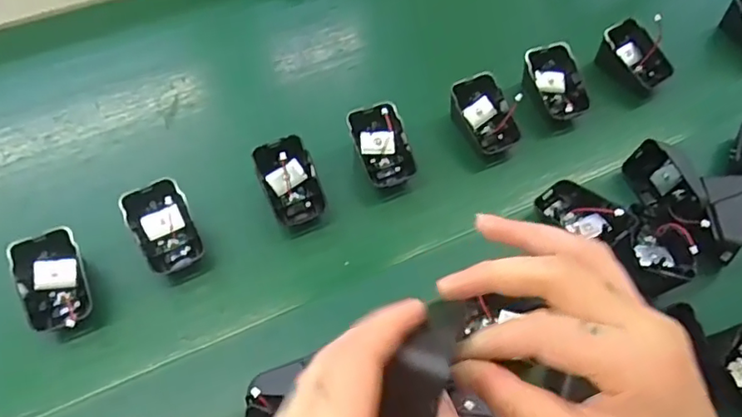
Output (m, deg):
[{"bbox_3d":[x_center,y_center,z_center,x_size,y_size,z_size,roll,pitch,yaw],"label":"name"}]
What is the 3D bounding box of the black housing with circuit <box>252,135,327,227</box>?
[{"bbox_3d":[-0.066,-0.021,0.458,0.046,0.040,0.066,-25,64,-14],"label":"black housing with circuit"}]

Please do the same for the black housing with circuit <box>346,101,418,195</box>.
[{"bbox_3d":[0.010,-0.051,0.475,0.045,0.035,0.066,-22,63,-12],"label":"black housing with circuit"}]

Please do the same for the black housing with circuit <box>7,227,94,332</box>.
[{"bbox_3d":[-0.227,0.054,0.410,0.046,0.039,0.067,-18,63,-11],"label":"black housing with circuit"}]

